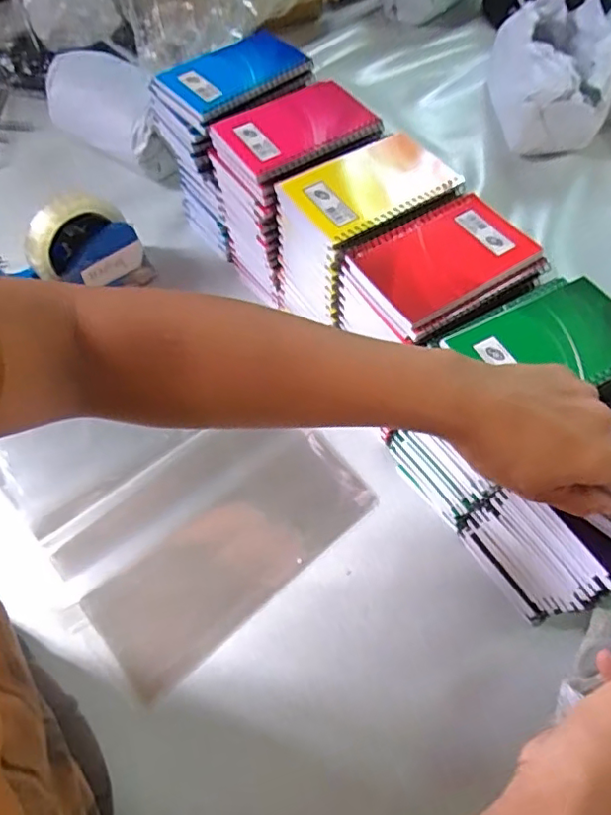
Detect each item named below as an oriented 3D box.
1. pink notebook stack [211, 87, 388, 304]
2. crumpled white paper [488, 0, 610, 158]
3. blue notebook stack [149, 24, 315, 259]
[{"bbox_3d":[-0.011,-0.207,0.574,0.131,0.186,0.102,-28,63,-14],"label":"pink notebook stack"},{"bbox_3d":[0.326,-0.439,0.757,0.128,0.111,0.189,3,60,4],"label":"crumpled white paper"},{"bbox_3d":[-0.072,-0.273,0.610,0.135,0.184,0.104,-30,64,-17],"label":"blue notebook stack"}]

